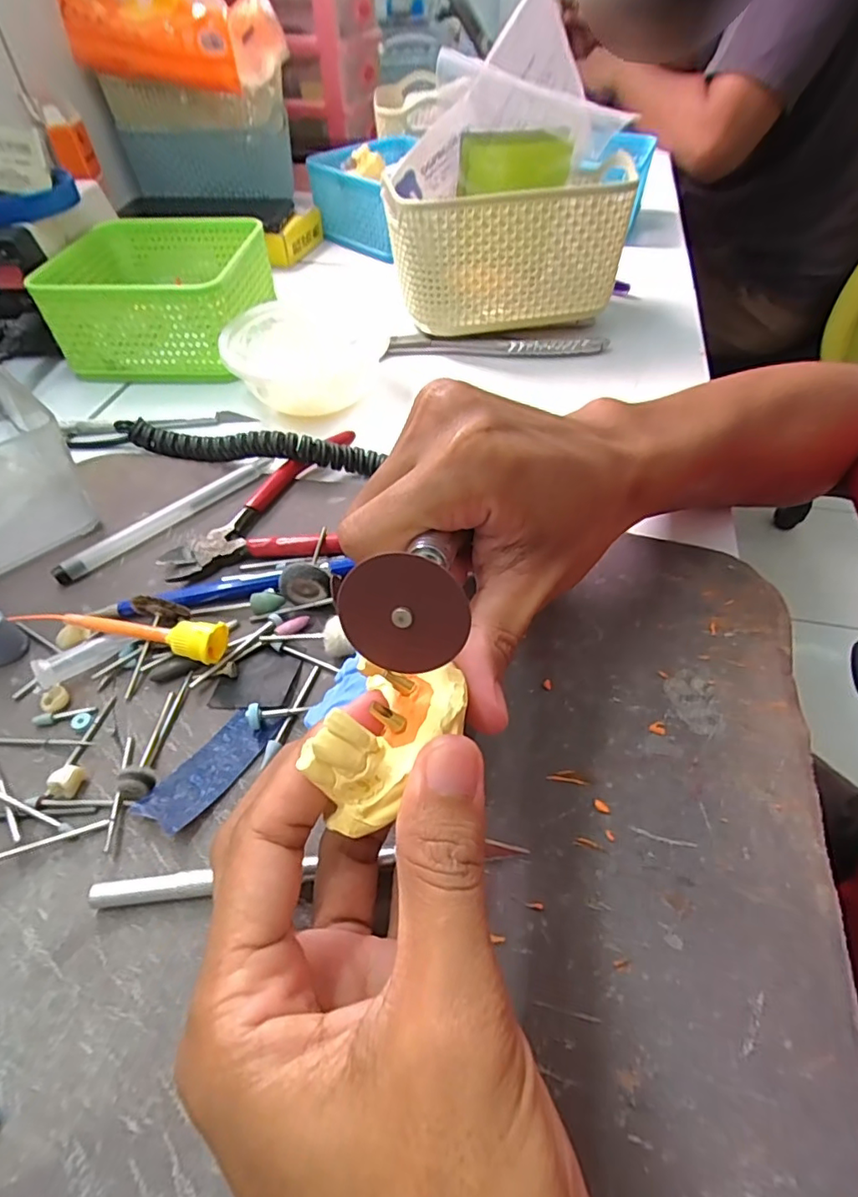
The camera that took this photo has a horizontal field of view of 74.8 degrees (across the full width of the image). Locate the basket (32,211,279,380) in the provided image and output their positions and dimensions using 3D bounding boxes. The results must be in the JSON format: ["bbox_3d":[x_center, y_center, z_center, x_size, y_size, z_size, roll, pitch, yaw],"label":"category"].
[{"bbox_3d":[-0.192,-0.223,0.413,0.140,0.063,0.136,-6,50,-4],"label":"basket"}]

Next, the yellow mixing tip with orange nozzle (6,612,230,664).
[{"bbox_3d":[-0.129,0.013,0.240,0.087,0.018,0.018,10,51,10],"label":"yellow mixing tip with orange nozzle"}]

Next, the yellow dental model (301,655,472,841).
[{"bbox_3d":[-0.009,0.034,0.139,0.029,0.016,0.044,18,52,14],"label":"yellow dental model"}]

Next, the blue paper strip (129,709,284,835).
[{"bbox_3d":[-0.081,0.061,0.208,0.022,0.007,0.053,28,56,22],"label":"blue paper strip"}]

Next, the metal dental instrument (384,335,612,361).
[{"bbox_3d":[0.050,-0.187,0.418,0.162,0.012,0.018,-2,50,0],"label":"metal dental instrument"}]

